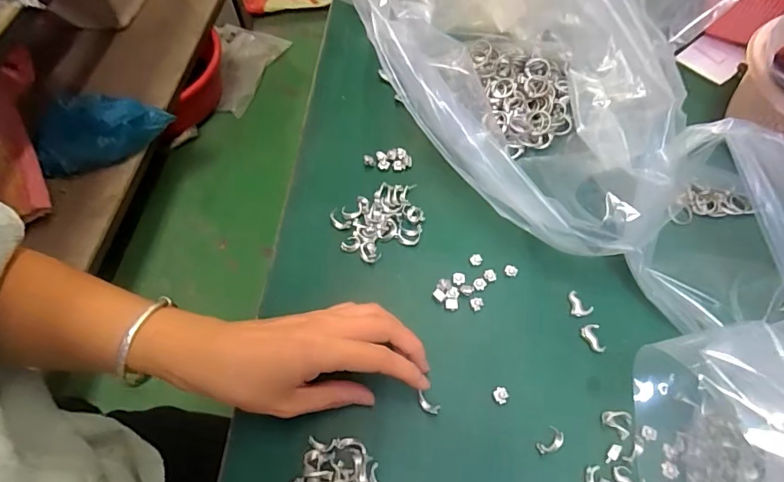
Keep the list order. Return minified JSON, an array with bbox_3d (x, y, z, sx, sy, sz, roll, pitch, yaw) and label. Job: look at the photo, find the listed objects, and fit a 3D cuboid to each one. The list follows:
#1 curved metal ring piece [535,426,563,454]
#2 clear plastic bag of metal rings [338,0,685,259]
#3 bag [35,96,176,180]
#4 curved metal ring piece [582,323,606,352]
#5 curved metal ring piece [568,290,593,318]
[{"bbox_3d":[0.101,0.128,0.293,0.019,0.004,0.011,-41,68,-19],"label":"curved metal ring piece"},{"bbox_3d":[0.111,-0.131,0.327,0.224,0.177,0.213,36,67,19],"label":"clear plastic bag of metal rings"},{"bbox_3d":[-0.653,-0.244,1.026,0.292,0.111,0.104,-16,62,-7],"label":"bag"},{"bbox_3d":[0.143,0.068,0.325,0.013,0.004,0.019,-5,61,-2],"label":"curved metal ring piece"},{"bbox_3d":[0.136,0.047,0.339,0.014,0.007,0.020,-30,64,-15],"label":"curved metal ring piece"}]

